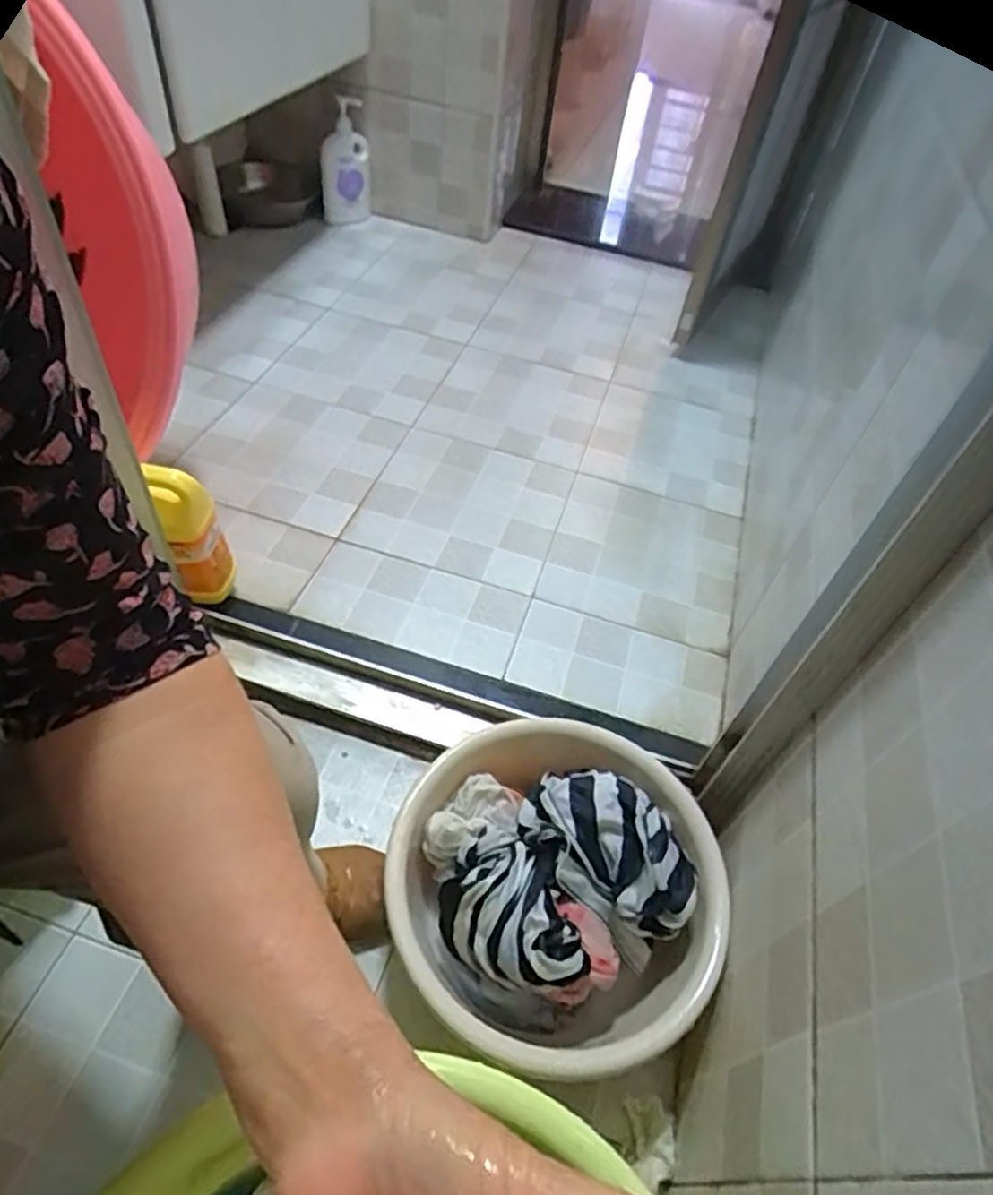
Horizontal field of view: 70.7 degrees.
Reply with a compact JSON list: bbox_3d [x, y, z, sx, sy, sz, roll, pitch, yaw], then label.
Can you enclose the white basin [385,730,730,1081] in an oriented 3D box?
[{"bbox_3d":[0.053,0.276,0.691,0.315,0.124,0.300,4,50,-4],"label":"white basin"}]

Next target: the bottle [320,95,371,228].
[{"bbox_3d":[-0.357,-1.002,1.630,0.115,0.254,0.074,-7,52,-13],"label":"bottle"}]

